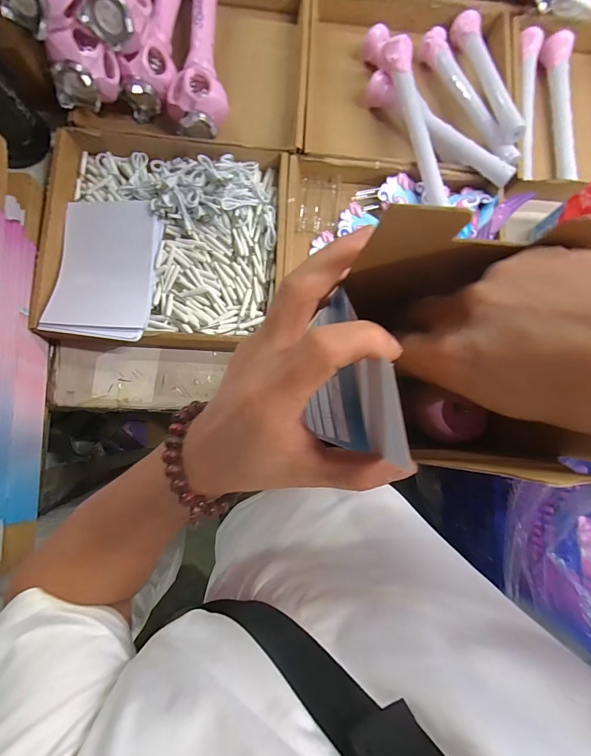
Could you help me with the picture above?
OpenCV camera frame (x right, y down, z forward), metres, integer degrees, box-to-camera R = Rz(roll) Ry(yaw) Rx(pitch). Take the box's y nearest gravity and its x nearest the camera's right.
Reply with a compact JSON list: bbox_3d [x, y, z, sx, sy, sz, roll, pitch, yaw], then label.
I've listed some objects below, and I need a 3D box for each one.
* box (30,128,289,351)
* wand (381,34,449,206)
[{"bbox_3d":[-0.209,-0.226,0.589,0.368,0.060,0.351,3,82,-4],"label":"box"},{"bbox_3d":[0.202,-0.429,0.616,0.053,0.051,0.305,-12,84,-6],"label":"wand"}]

